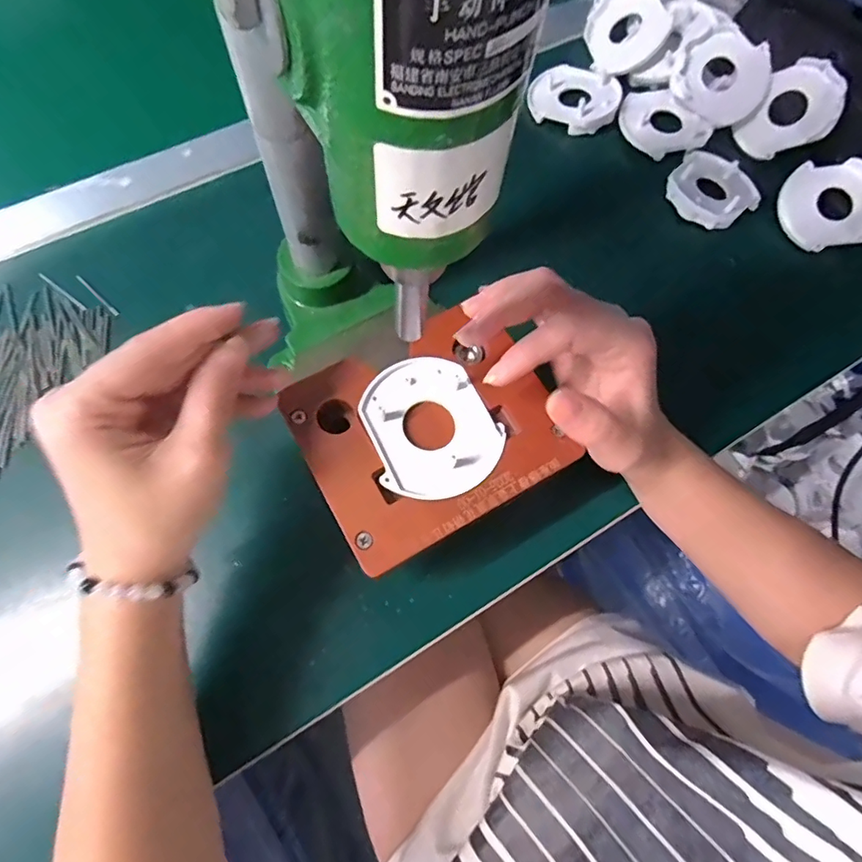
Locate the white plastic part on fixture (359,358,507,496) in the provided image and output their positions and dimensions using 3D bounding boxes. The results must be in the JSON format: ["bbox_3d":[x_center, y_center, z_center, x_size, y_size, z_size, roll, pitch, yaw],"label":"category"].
[{"bbox_3d":[0.001,-0.004,0.245,0.060,0.009,0.068,-17,73,-9],"label":"white plastic part on fixture"}]

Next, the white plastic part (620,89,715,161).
[{"bbox_3d":[0.178,-0.238,0.396,0.069,0.015,0.052,42,74,11],"label":"white plastic part"}]

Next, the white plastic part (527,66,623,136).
[{"bbox_3d":[0.112,-0.262,0.403,0.070,0.015,0.054,25,71,5],"label":"white plastic part"}]

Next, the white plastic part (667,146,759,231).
[{"bbox_3d":[0.213,-0.184,0.382,0.062,0.015,0.071,33,72,8],"label":"white plastic part"}]

